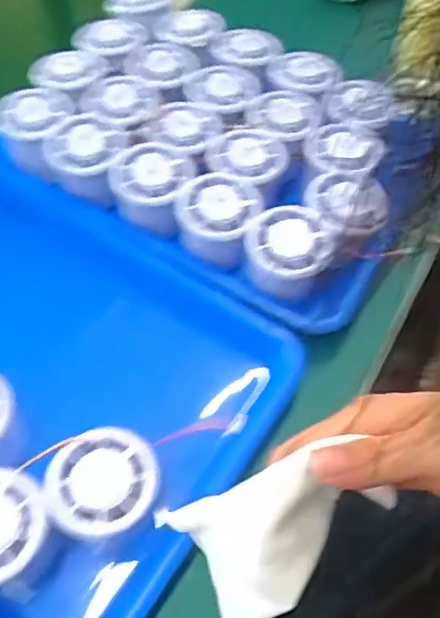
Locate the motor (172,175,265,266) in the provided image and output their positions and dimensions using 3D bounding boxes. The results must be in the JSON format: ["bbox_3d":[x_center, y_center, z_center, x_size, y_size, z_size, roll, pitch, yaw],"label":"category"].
[{"bbox_3d":[-0.002,-0.067,0.440,0.059,0.040,0.056,1,57,-1],"label":"motor"}]

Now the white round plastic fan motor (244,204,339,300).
[{"bbox_3d":[0.048,-0.042,0.427,0.057,0.039,0.053,1,57,-1],"label":"white round plastic fan motor"}]

